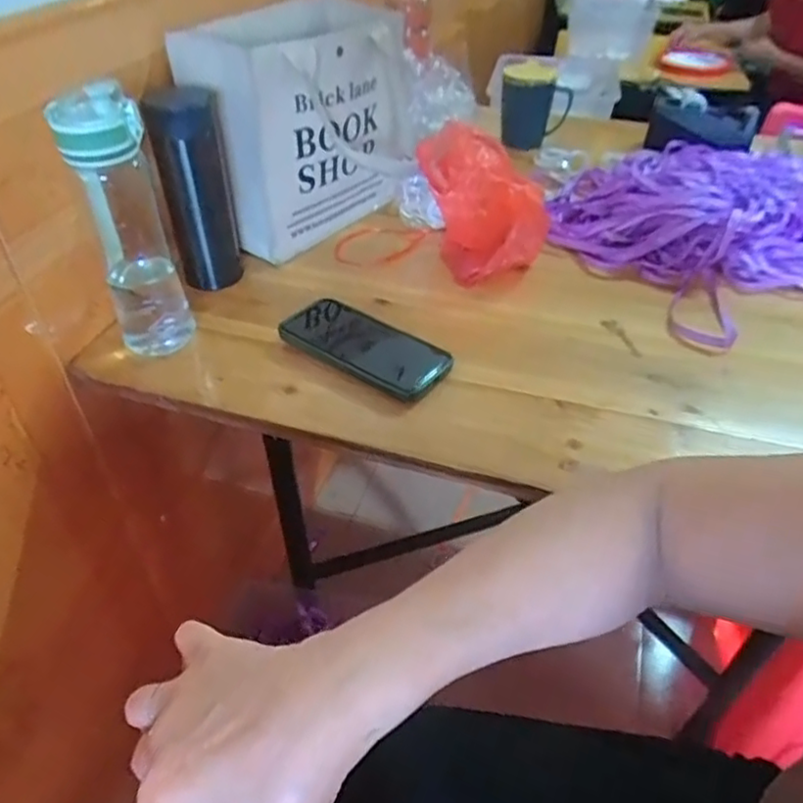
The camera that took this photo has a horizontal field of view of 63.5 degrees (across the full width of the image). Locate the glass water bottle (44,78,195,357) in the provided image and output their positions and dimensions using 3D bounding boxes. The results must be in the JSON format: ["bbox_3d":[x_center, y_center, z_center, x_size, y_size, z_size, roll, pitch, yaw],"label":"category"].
[{"bbox_3d":[-0.241,-0.148,0.576,0.068,0.243,0.058,-19,45,-20],"label":"glass water bottle"}]

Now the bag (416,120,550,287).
[{"bbox_3d":[0.089,-0.219,0.714,0.095,0.143,0.137,-15,44,-16],"label":"bag"}]

